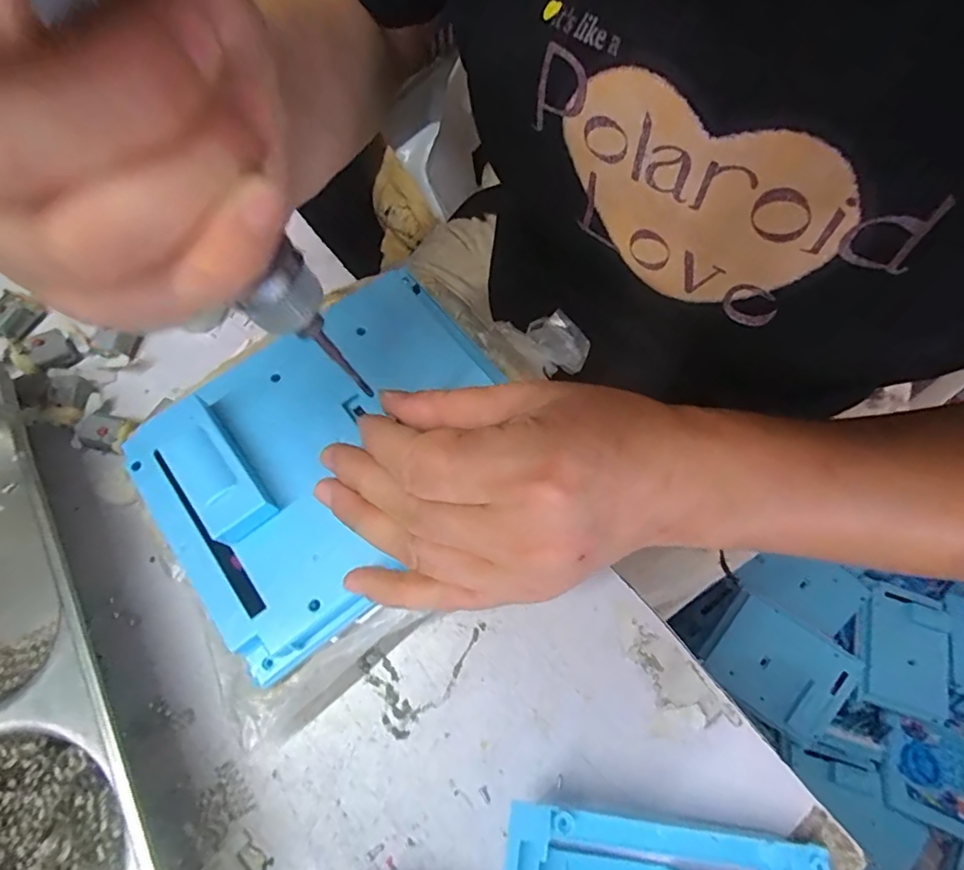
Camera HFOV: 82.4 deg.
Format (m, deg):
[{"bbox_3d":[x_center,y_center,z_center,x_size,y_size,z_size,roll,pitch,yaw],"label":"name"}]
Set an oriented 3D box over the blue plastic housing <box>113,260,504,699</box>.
[{"bbox_3d":[-0.064,0.006,0.236,0.153,0.029,0.119,-36,72,-13],"label":"blue plastic housing"}]

